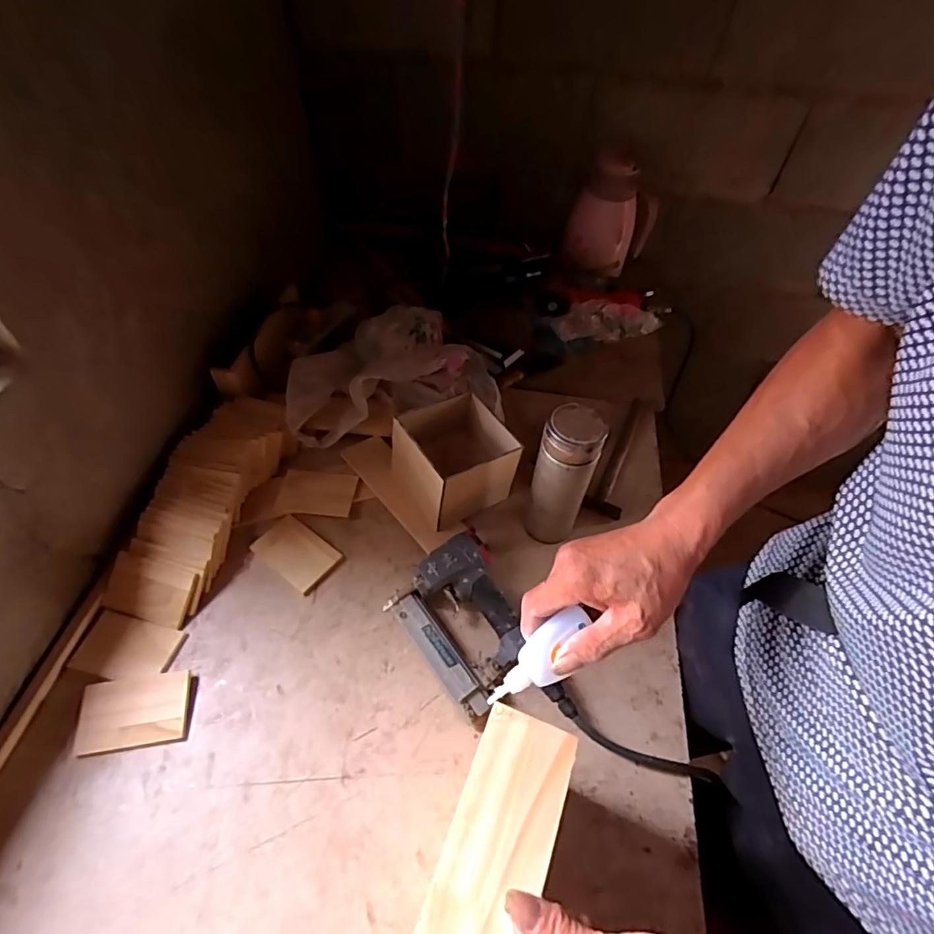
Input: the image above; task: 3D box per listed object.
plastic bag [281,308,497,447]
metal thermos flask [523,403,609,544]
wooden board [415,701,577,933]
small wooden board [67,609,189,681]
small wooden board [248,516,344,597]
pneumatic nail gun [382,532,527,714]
[{"bbox_3d":[-0.121,-0.159,0.839,0.327,0.102,0.208,-6,51,-9],"label":"plastic bag"},{"bbox_3d":[0.116,0.020,0.645,0.067,0.209,0.072,14,51,7],"label":"metal thermos flask"},{"bbox_3d":[0.013,0.276,0.333,0.067,0.014,0.218,20,52,12],"label":"wooden board"},{"bbox_3d":[-0.404,0.215,0.606,0.114,0.008,0.069,12,51,5],"label":"small wooden board"},{"bbox_3d":[-0.230,0.115,0.690,0.111,0.013,0.068,31,55,20],"label":"small wooden board"},{"bbox_3d":[0.002,0.183,0.622,0.145,0.052,0.179,-34,60,-28],"label":"pneumatic nail gun"}]

